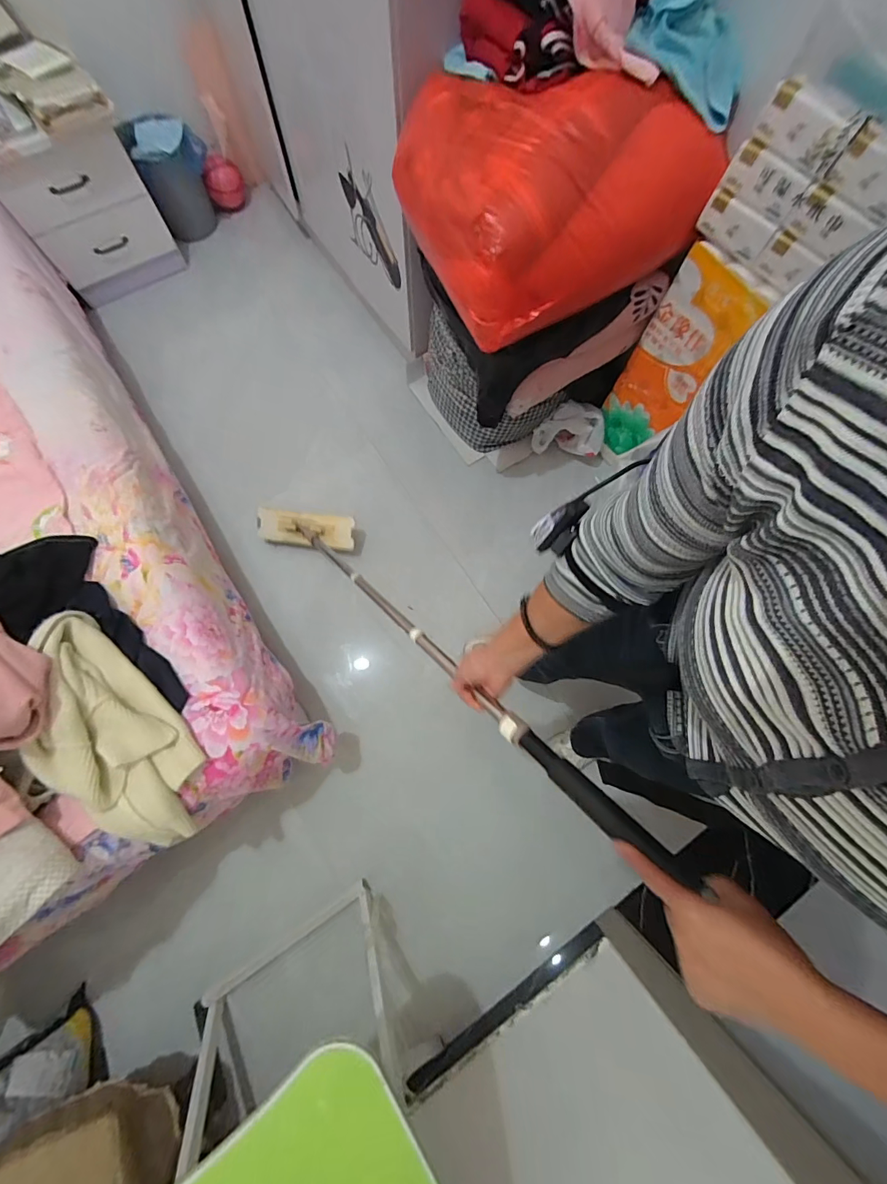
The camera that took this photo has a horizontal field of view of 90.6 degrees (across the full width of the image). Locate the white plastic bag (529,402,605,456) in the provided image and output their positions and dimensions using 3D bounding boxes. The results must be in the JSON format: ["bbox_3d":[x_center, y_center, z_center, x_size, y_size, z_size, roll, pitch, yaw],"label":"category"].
[{"bbox_3d":[0.422,-0.536,1.467,0.216,0.183,0.084,7,75,0],"label":"white plastic bag"}]

